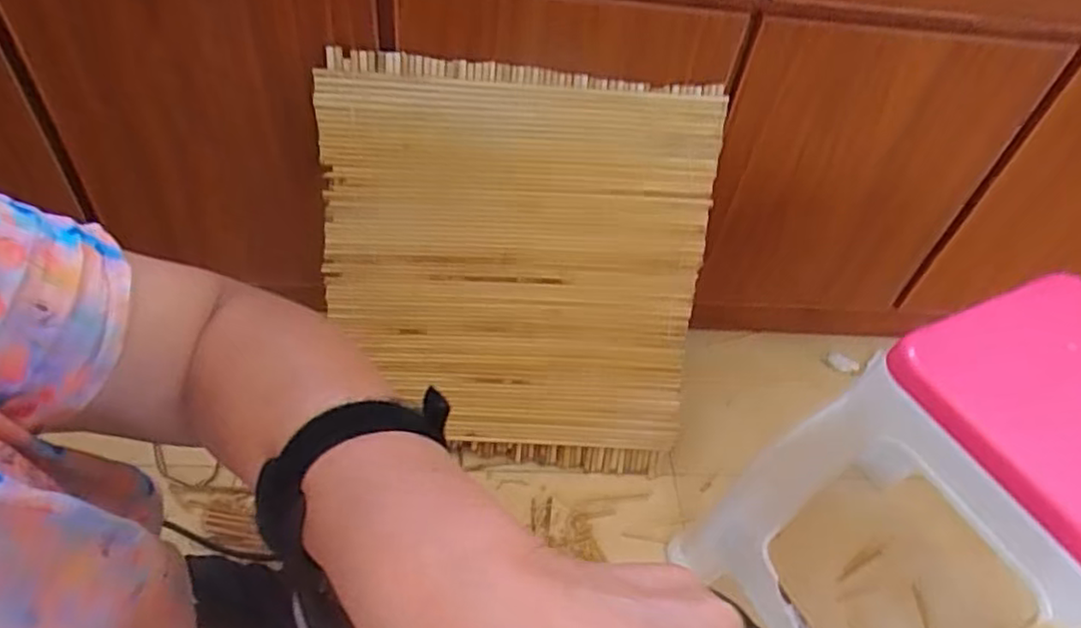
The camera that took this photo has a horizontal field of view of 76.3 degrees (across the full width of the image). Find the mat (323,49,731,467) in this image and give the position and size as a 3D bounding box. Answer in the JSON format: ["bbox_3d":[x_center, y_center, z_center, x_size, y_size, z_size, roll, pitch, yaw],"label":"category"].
[{"bbox_3d":[-0.027,-0.030,0.803,0.422,0.477,0.025,2,23,-7],"label":"mat"}]

